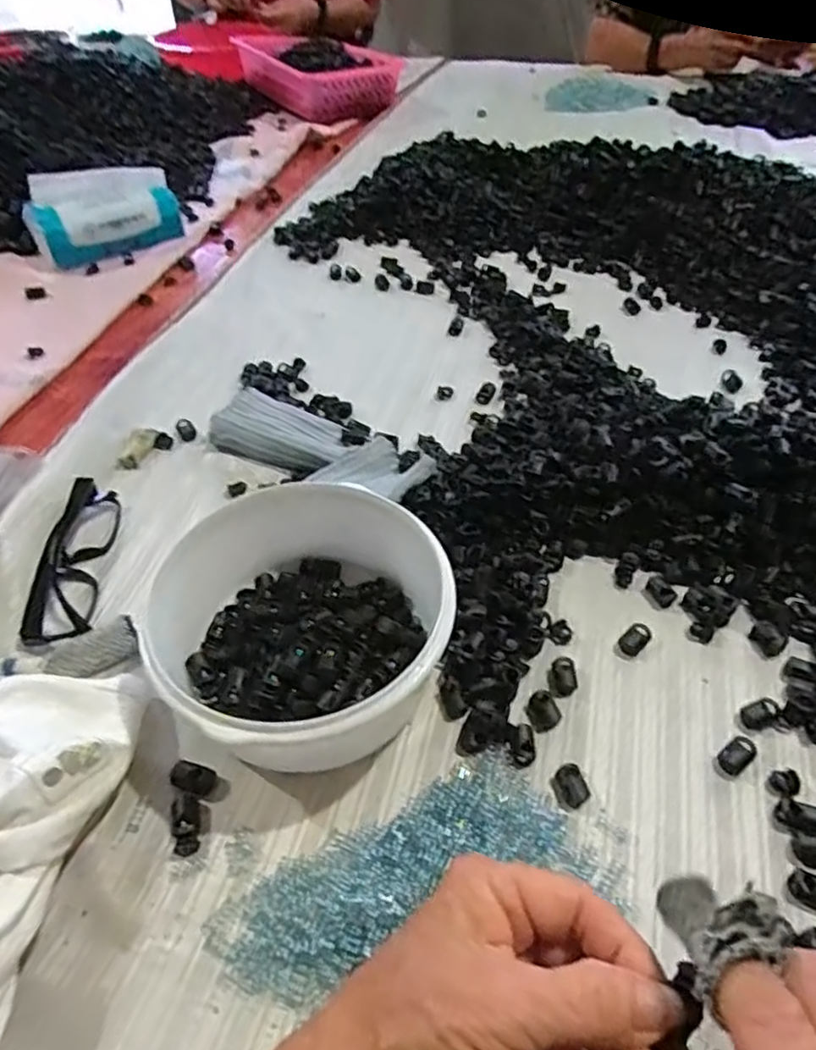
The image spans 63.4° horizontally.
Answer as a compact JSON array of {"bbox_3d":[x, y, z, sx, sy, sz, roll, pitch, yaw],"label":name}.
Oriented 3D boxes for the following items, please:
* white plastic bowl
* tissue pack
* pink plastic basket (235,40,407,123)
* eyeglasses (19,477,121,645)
[{"bbox_3d":[-0.053,0.061,0.374,0.146,0.075,0.149,-2,46,2],"label":"white plastic bowl"},{"bbox_3d":[-0.363,-0.372,0.789,0.167,0.074,0.085,-22,49,-17],"label":"tissue pack"},{"bbox_3d":[-0.157,-0.808,1.184,0.195,0.083,0.282,-30,52,-23],"label":"pink plastic basket"},{"bbox_3d":[-0.223,0.020,0.443,0.032,0.020,0.131,-7,46,-4],"label":"eyeglasses"}]

